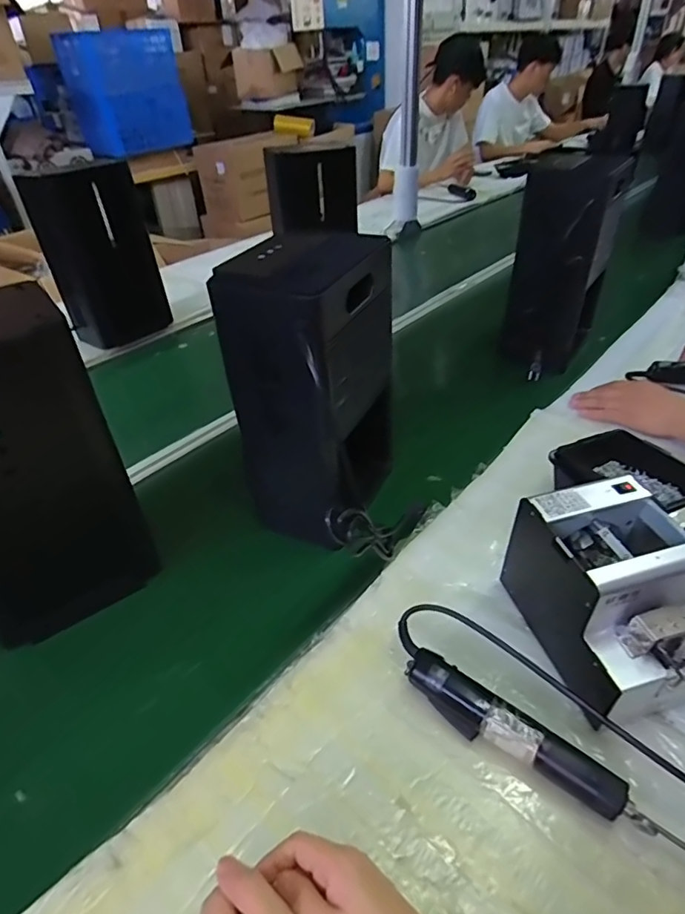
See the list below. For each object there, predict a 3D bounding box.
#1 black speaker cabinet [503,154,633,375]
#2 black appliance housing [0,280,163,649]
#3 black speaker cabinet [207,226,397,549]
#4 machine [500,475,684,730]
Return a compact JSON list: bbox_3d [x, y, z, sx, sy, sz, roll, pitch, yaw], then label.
[{"bbox_3d":[0.394,-0.337,0.953,0.150,0.339,0.192,12,41,18],"label":"black speaker cabinet"},{"bbox_3d":[-0.347,0.011,0.559,0.189,0.359,0.146,-24,43,-24],"label":"black appliance housing"},{"bbox_3d":[-0.033,-0.083,0.643,0.150,0.307,0.178,12,41,18],"label":"black speaker cabinet"},{"bbox_3d":[0.264,0.138,0.509,0.129,0.147,0.167,-10,39,-8],"label":"machine"}]

